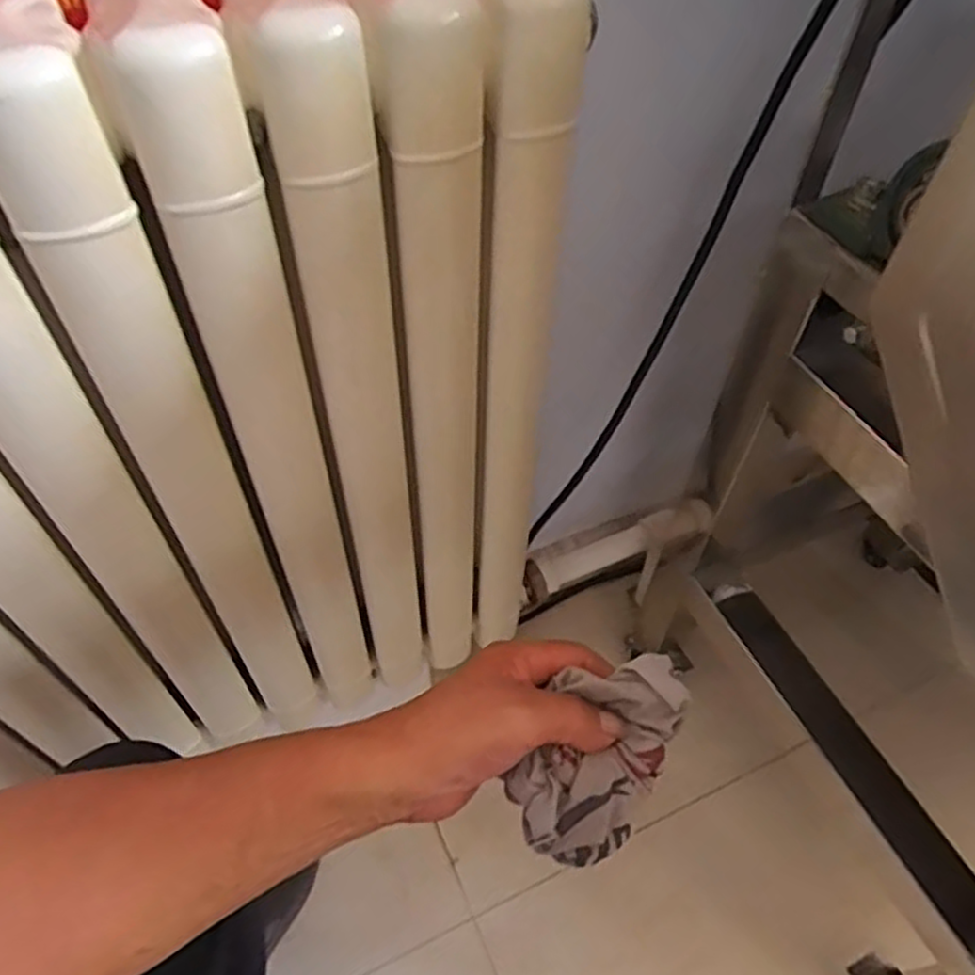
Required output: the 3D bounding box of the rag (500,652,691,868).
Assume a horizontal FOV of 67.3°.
[{"bbox_3d":[0.059,0.140,0.389,0.064,0.044,0.107,27,58,18],"label":"rag"}]

